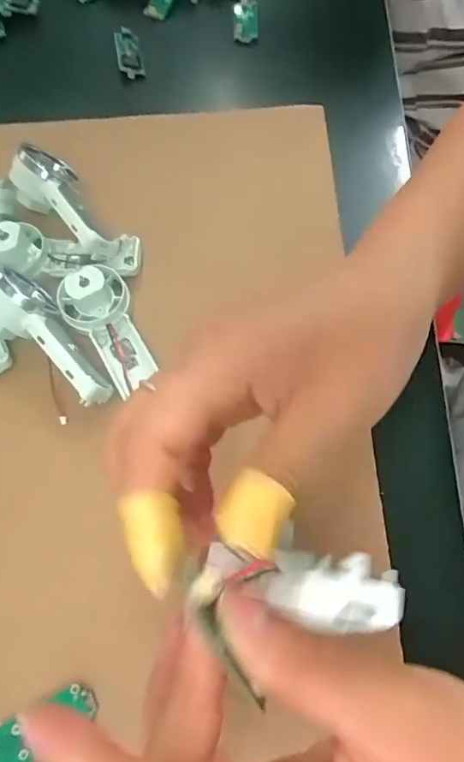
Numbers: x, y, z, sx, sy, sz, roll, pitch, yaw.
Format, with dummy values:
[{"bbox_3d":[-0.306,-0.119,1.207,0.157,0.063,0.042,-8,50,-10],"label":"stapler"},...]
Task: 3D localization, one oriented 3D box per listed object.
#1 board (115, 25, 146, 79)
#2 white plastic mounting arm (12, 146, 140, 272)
[{"bbox_3d":[-0.082,-0.262,0.400,0.018,0.008,0.052,-13,67,-2],"label":"board"},{"bbox_3d":[-0.096,-0.100,0.309,0.043,0.041,0.102,-39,70,-13],"label":"white plastic mounting arm"}]

